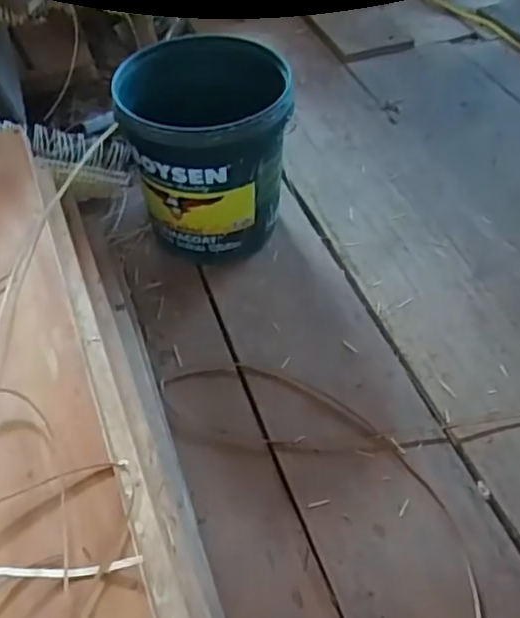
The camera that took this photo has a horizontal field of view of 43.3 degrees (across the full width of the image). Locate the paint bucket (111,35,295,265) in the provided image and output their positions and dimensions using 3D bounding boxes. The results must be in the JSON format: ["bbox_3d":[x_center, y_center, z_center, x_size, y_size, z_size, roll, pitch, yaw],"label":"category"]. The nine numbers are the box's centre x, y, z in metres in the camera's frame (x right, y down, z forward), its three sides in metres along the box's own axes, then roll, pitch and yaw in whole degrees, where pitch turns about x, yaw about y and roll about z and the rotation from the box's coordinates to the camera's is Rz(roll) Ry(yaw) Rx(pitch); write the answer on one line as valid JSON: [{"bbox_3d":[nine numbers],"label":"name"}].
[{"bbox_3d":[-0.094,-0.281,1.254,0.286,0.347,0.286,-1,48,1],"label":"paint bucket"}]

